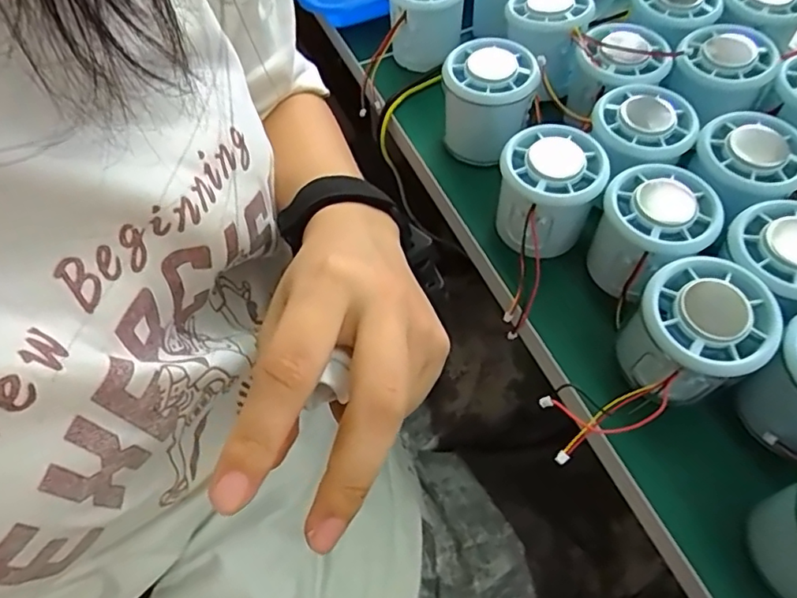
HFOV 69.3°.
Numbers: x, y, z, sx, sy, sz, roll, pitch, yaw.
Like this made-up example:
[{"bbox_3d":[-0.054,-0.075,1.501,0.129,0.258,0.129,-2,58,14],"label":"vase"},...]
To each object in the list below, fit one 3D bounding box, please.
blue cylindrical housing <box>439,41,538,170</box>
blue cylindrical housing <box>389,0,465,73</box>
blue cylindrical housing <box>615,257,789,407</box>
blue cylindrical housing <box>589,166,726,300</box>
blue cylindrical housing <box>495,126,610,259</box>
[{"bbox_3d":[0.055,-0.123,0.362,0.053,0.058,0.056,-33,63,-18],"label":"blue cylindrical housing"},{"bbox_3d":[0.020,-0.204,0.413,0.054,0.054,0.053,0,58,1],"label":"blue cylindrical housing"},{"bbox_3d":[0.134,0.021,0.273,0.056,0.064,0.054,0,58,1],"label":"blue cylindrical housing"},{"bbox_3d":[0.132,-0.033,0.307,0.052,0.058,0.055,-28,62,-15],"label":"blue cylindrical housing"},{"bbox_3d":[0.080,-0.055,0.322,0.053,0.061,0.053,0,58,1],"label":"blue cylindrical housing"}]

